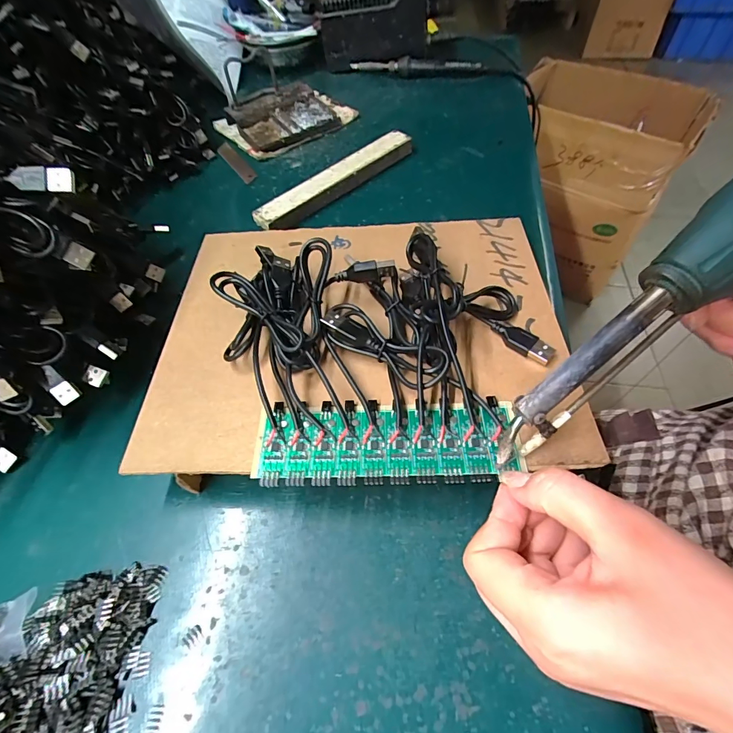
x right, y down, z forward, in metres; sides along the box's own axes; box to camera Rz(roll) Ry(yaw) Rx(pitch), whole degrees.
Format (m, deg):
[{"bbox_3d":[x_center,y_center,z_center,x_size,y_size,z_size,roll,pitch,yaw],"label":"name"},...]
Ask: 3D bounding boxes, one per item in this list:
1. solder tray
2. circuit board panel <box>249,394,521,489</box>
[{"bbox_3d":[-0.100,-0.314,0.497,0.139,0.029,0.110,-32,60,-19],"label":"solder tray"},{"bbox_3d":[0.009,0.040,0.214,0.137,0.006,0.047,-2,55,2],"label":"circuit board panel"}]

